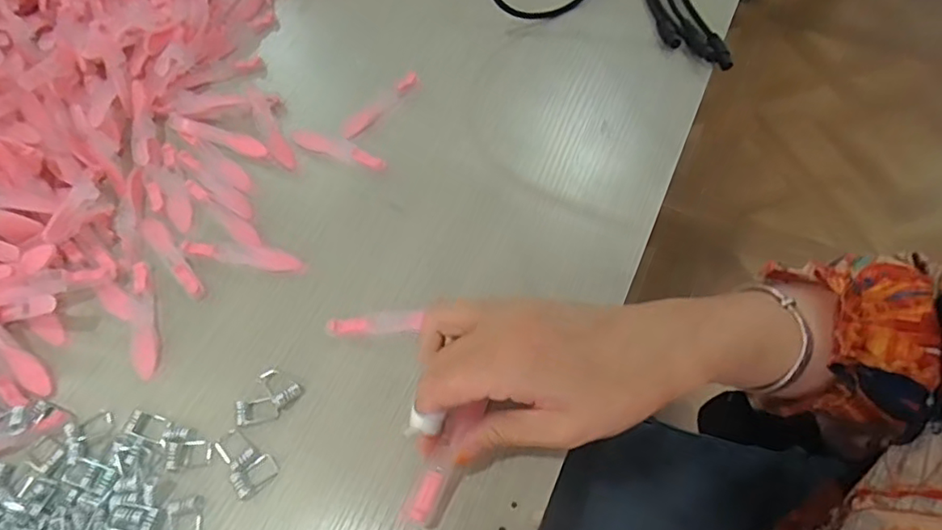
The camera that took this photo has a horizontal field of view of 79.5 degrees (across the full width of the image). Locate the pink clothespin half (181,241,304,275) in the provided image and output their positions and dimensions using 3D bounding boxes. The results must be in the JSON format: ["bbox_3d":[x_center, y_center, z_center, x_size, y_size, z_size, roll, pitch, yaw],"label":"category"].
[{"bbox_3d":[-0.147,-0.008,0.366,0.082,0.004,0.016,11,61,6],"label":"pink clothespin half"}]

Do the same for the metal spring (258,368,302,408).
[{"bbox_3d":[-0.109,0.067,0.320,0.016,0.007,0.026,-38,67,-20],"label":"metal spring"}]

